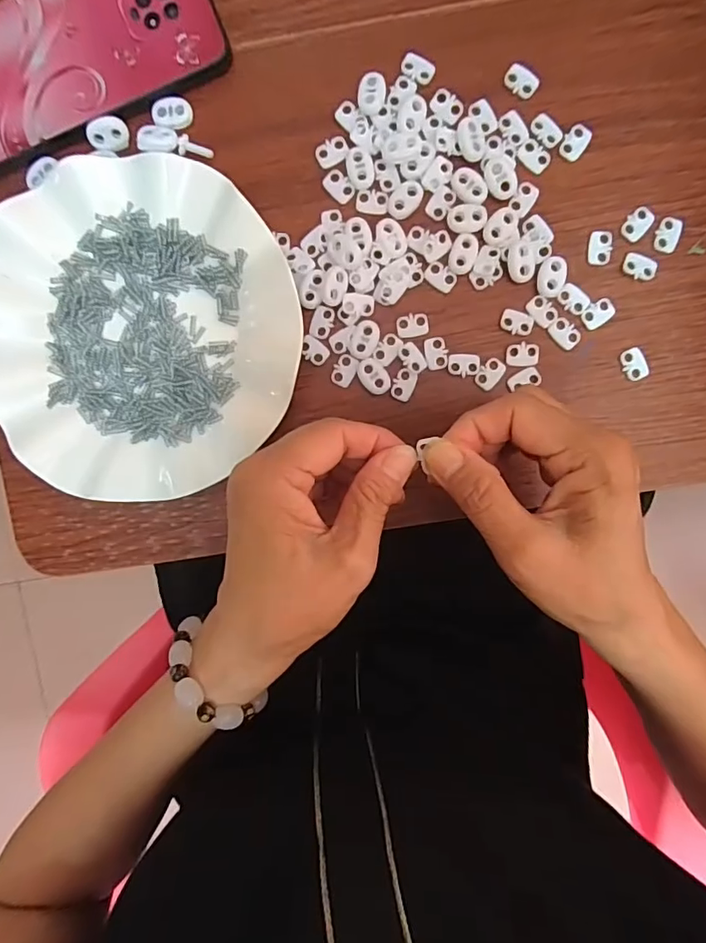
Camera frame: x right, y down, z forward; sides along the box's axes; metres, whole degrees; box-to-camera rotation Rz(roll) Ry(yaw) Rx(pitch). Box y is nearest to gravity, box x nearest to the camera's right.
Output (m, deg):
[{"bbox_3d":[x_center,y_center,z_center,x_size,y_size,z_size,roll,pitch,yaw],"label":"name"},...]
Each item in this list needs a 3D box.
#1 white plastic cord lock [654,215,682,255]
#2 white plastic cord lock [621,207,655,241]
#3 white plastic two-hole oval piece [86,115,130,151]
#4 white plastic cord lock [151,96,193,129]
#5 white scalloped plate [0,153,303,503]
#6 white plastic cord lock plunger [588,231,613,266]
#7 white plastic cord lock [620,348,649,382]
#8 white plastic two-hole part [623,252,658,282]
[{"bbox_3d":[0.182,-0.137,0.289,0.012,0.004,0.021,16,95,-1],"label":"white plastic cord lock"},{"bbox_3d":[0.164,-0.143,0.289,0.013,0.004,0.019,33,94,-3],"label":"white plastic cord lock"},{"bbox_3d":[-0.140,-0.193,0.288,0.022,0.009,0.015,-10,95,1],"label":"white plastic two-hole oval piece"},{"bbox_3d":[-0.104,-0.205,0.289,0.021,0.005,0.016,-13,95,1],"label":"white plastic cord lock"},{"bbox_3d":[-0.123,-0.081,0.290,0.177,0.022,0.183,0,95,0],"label":"white scalloped plate"},{"bbox_3d":[0.144,-0.130,0.291,0.013,0.004,0.019,3,95,0],"label":"white plastic cord lock plunger"},{"bbox_3d":[0.167,-0.063,0.298,0.012,0.005,0.019,-22,95,2],"label":"white plastic cord lock"},{"bbox_3d":[0.167,-0.119,0.291,0.019,0.004,0.013,16,95,-1],"label":"white plastic two-hole part"}]

